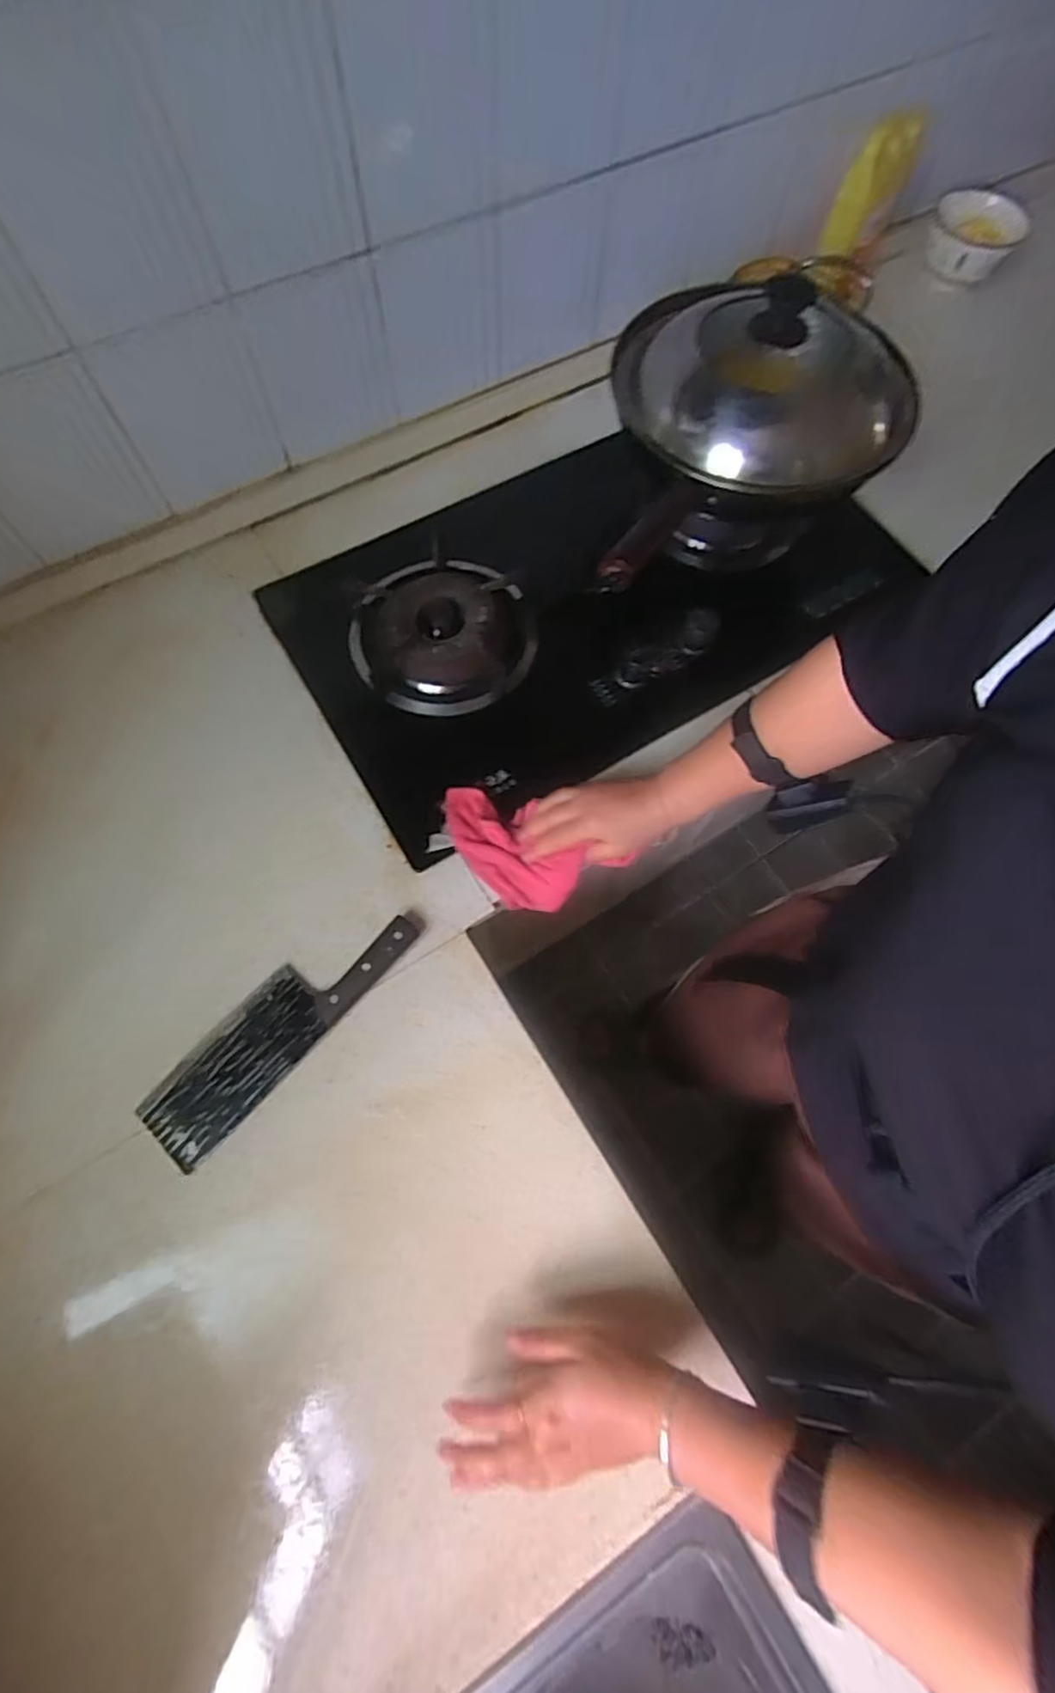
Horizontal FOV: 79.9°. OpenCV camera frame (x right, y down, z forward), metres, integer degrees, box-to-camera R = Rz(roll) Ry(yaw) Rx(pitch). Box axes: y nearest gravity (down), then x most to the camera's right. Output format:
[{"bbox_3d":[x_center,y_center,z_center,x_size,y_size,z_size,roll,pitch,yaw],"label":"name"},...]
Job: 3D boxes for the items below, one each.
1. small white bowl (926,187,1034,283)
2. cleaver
[{"bbox_3d":[0.650,-0.888,0.920,0.132,0.062,0.143,15,70,4],"label":"small white bowl"},{"bbox_3d":[-0.230,0.161,0.589,0.077,0.016,0.282,42,76,11],"label":"cleaver"}]

